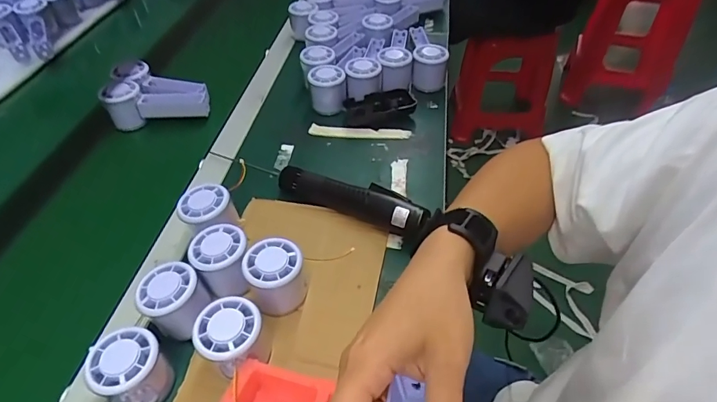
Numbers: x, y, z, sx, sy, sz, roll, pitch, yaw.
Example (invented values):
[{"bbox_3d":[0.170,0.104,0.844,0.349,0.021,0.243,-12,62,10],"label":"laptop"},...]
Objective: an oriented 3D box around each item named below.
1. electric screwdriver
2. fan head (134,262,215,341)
[{"bbox_3d":[-0.012,-0.005,0.531,0.183,0.037,0.034,19,49,18],"label":"electric screwdriver"},{"bbox_3d":[-0.178,0.098,0.429,0.053,0.058,0.055,0,46,0],"label":"fan head"}]

